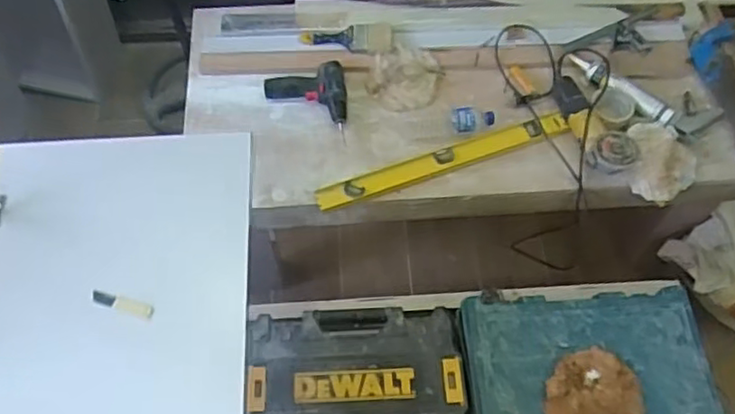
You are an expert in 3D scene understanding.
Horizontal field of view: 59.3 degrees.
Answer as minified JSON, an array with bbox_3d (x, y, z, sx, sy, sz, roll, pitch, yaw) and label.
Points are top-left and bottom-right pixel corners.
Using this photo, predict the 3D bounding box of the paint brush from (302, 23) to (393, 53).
[{"bbox_3d":[-0.050,-0.410,1.592,0.220,0.012,0.078,-5,76,0],"label":"paint brush"}]

